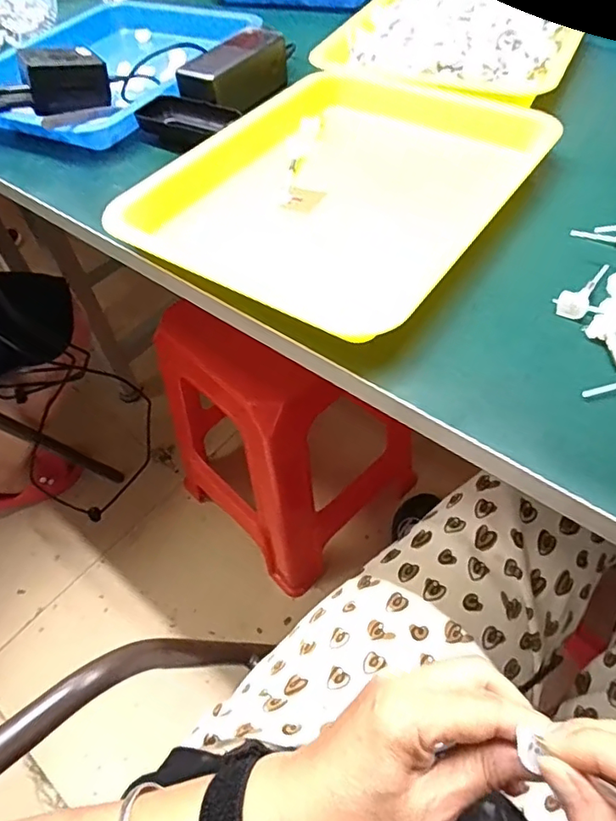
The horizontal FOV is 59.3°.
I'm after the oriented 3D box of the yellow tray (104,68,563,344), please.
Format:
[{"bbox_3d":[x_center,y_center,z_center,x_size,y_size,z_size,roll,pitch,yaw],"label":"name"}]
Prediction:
[{"bbox_3d":[0.023,-0.194,0.455,0.274,0.031,0.300,27,60,23],"label":"yellow tray"}]

